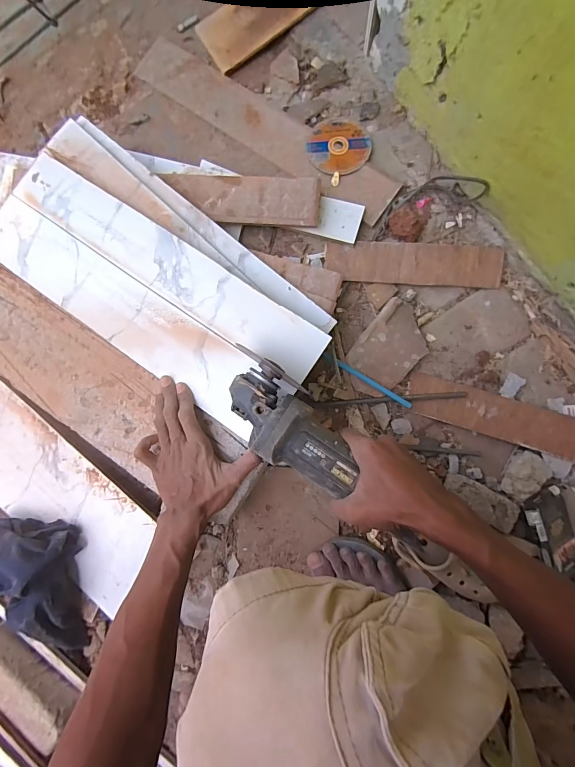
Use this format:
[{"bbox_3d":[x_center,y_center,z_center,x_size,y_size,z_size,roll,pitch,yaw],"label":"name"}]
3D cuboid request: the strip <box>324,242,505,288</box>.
[{"bbox_3d":[0.190,-0.183,0.564,0.260,0.014,0.057,5,86,6],"label":"strip"}]

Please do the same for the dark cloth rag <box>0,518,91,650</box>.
[{"bbox_3d":[-0.363,0.293,0.522,0.126,0.072,0.204,-11,84,5],"label":"dark cloth rag"}]

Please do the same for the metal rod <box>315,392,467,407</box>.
[{"bbox_3d":[0.152,0.024,0.555,0.215,0.012,0.008,-4,85,5],"label":"metal rod"}]

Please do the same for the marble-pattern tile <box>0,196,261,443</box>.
[{"bbox_3d":[-0.223,-0.099,0.499,0.459,0.010,0.089,35,89,8],"label":"marble-pattern tile"}]

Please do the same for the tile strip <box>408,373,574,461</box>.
[{"bbox_3d":[0.302,0.046,0.532,0.248,0.010,0.058,17,87,7],"label":"tile strip"}]

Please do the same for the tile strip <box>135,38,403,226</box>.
[{"bbox_3d":[-0.042,-0.418,0.603,0.489,0.015,0.076,36,89,8],"label":"tile strip"}]

